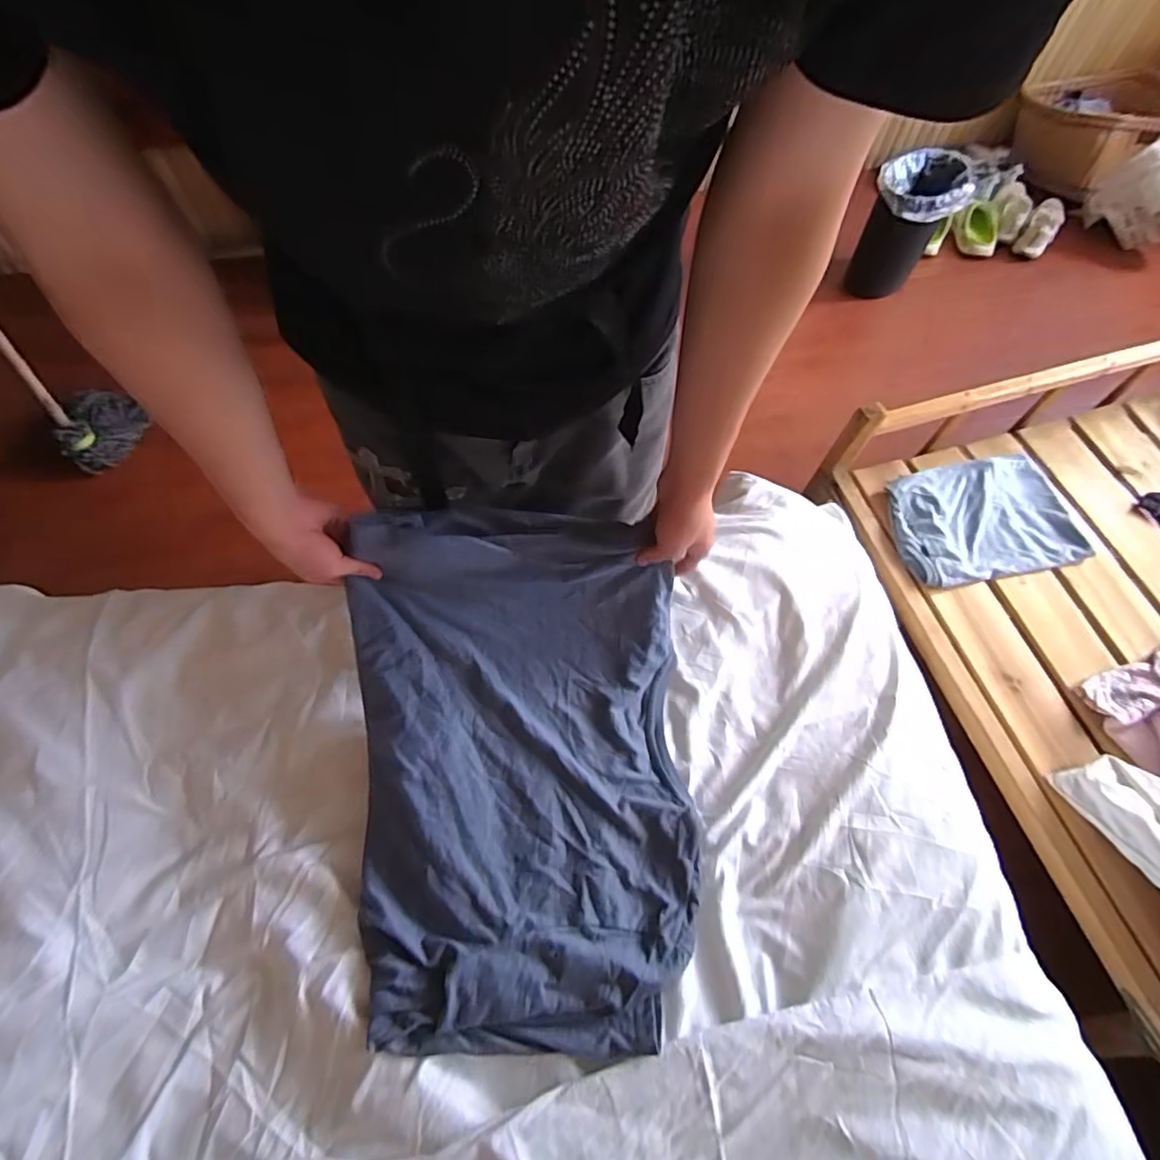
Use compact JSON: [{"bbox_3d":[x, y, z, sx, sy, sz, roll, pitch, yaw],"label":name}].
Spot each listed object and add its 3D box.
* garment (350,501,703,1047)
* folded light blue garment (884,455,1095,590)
[{"bbox_3d":[-0.059,0.197,0.611,0.358,0.231,0.503,-2,63,-4],"label":"garment"},{"bbox_3d":[0.754,-0.116,1.121,0.350,0.048,0.242,-9,63,-8],"label":"folded light blue garment"}]

